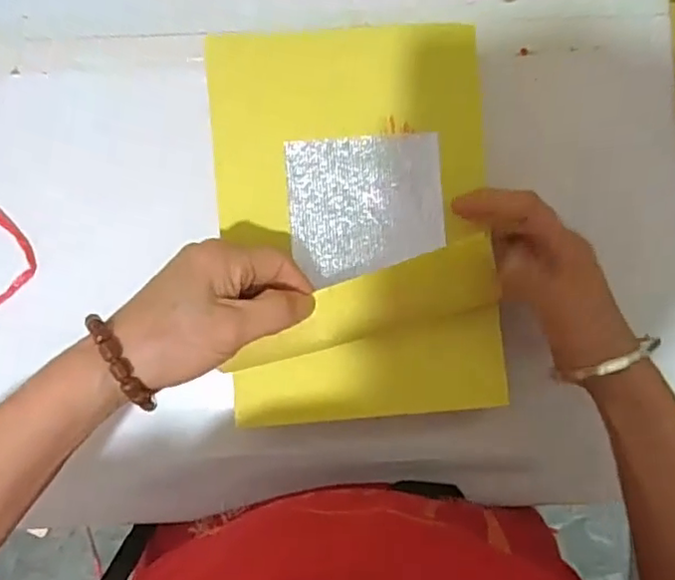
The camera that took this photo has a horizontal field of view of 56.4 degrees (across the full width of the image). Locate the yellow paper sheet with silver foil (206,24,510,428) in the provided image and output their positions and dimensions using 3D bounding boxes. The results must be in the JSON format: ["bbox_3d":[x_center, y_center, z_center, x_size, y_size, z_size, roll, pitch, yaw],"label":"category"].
[{"bbox_3d":[0.010,-0.042,0.357,0.154,0.036,0.222,-4,88,-1],"label":"yellow paper sheet with silver foil"}]

